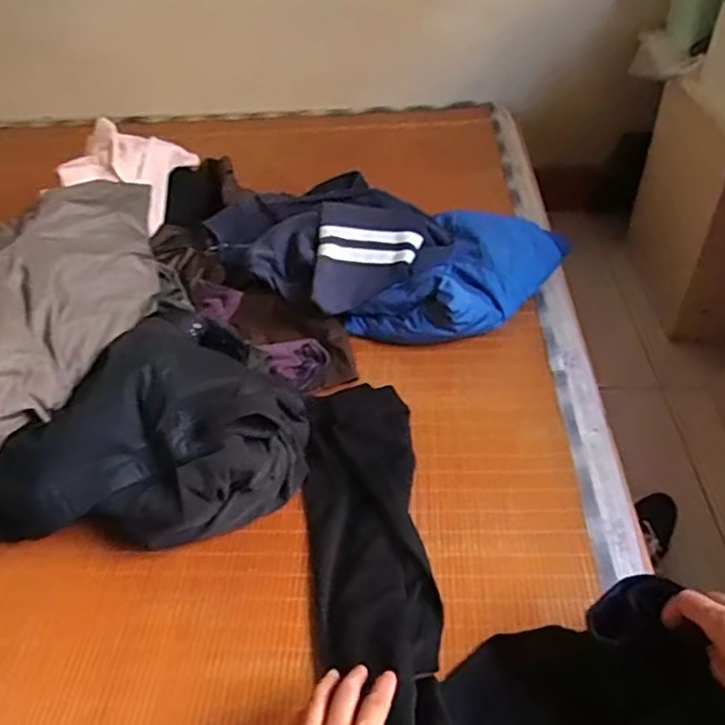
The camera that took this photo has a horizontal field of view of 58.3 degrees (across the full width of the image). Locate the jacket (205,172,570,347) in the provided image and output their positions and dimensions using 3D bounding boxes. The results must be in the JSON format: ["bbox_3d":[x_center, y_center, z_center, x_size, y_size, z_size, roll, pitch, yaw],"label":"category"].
[{"bbox_3d":[0.017,-0.207,1.153,0.584,0.125,0.326,18,47,23],"label":"jacket"}]

